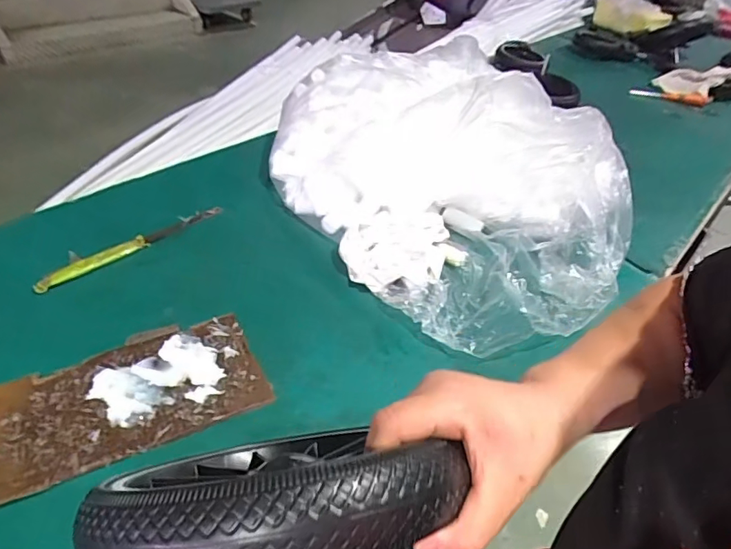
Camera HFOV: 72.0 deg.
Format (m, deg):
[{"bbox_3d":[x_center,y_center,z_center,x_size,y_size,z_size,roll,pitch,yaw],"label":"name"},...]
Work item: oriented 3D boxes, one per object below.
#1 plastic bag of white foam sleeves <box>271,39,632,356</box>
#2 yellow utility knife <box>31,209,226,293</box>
[{"bbox_3d":[0.140,-0.208,0.890,0.501,0.233,0.679,-18,47,-26],"label":"plastic bag of white foam sleeves"},{"bbox_3d":[-0.351,-0.049,0.772,0.025,0.013,0.294,35,48,28],"label":"yellow utility knife"}]

